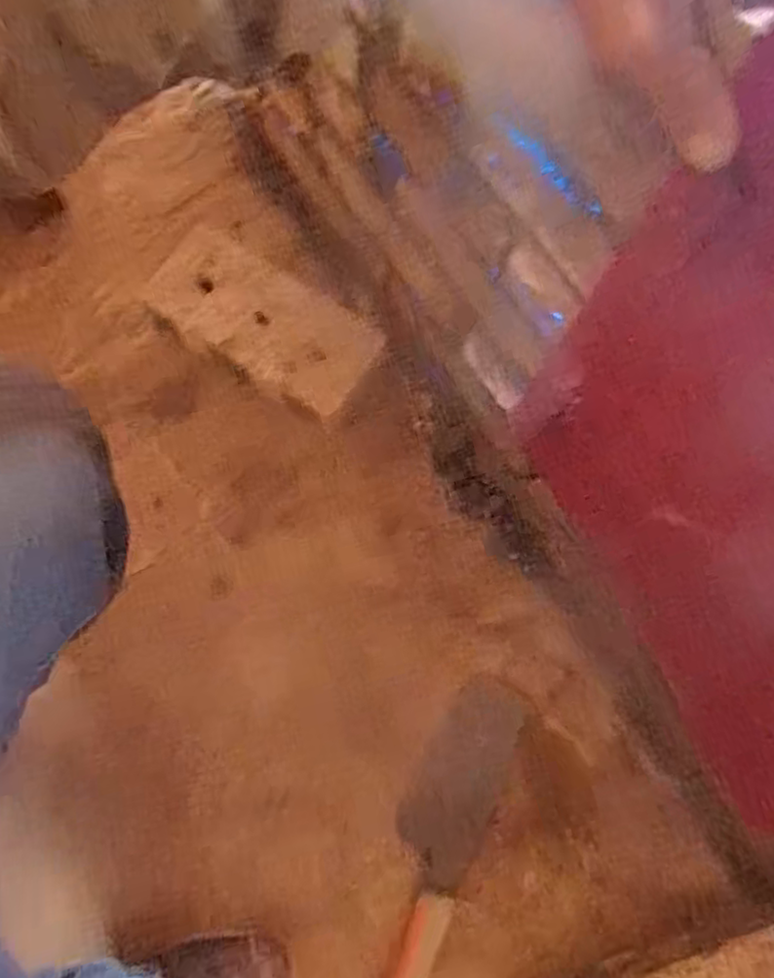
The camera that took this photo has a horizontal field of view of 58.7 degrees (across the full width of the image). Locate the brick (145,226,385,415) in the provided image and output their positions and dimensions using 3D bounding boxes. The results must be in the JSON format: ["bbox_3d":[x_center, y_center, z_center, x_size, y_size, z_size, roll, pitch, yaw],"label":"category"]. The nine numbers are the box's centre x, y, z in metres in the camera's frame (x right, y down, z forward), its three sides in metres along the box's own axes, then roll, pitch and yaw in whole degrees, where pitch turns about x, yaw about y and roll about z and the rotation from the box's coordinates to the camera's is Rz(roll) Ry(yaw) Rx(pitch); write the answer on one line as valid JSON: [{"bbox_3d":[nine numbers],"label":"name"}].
[{"bbox_3d":[-0.124,-0.164,0.692,0.233,0.048,0.109,35,79,6],"label":"brick"}]

